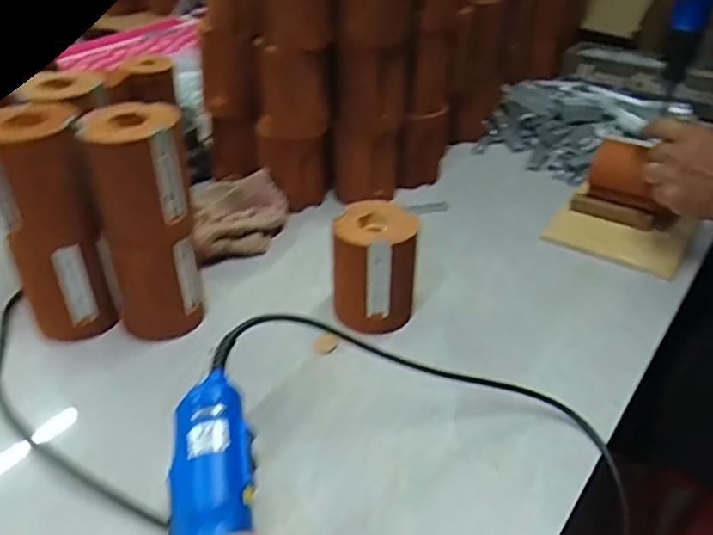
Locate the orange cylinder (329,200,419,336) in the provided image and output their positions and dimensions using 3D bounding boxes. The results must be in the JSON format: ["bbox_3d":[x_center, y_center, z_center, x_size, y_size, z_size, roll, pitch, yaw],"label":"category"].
[{"bbox_3d":[0.017,0.001,0.592,0.076,0.099,0.074,-1,36,2],"label":"orange cylinder"}]

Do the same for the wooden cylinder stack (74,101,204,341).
[{"bbox_3d":[-0.181,-0.035,0.560,0.077,0.202,0.066,-9,37,-10],"label":"wooden cylinder stack"}]

